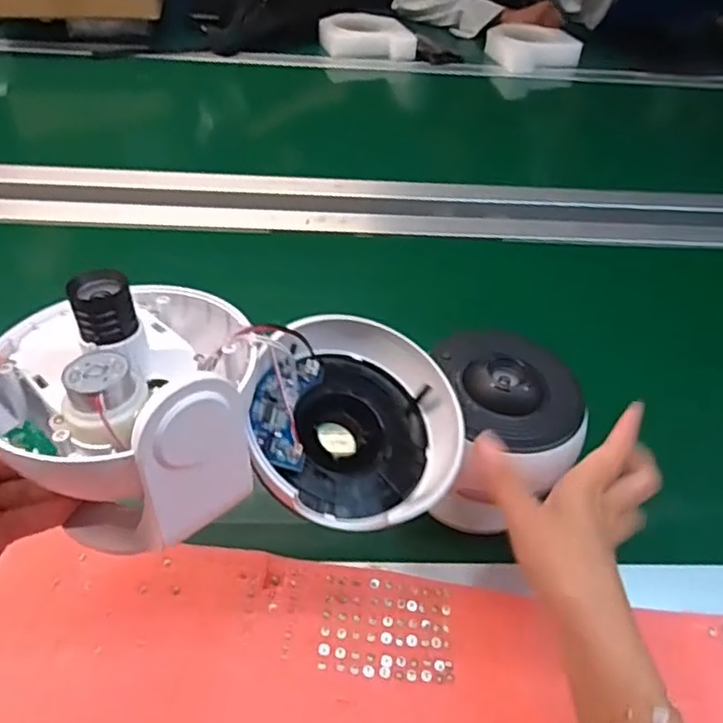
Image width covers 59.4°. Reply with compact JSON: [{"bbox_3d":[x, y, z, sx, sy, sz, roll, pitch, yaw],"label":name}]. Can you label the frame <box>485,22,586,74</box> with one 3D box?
[{"bbox_3d":[0.318,-0.584,1.175,0.153,0.048,0.128,-10,45,-13],"label":"frame"}]

